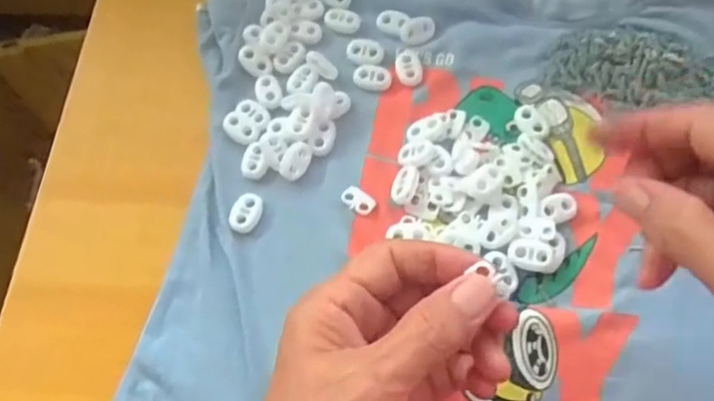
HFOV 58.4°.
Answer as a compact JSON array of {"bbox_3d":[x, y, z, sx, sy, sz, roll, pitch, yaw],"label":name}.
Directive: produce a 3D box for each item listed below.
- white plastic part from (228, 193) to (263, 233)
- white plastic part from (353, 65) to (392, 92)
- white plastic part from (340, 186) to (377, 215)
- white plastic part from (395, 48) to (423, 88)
[{"bbox_3d":[-0.060,0.007,0.344,0.015,0.004,0.023,23,71,12],"label":"white plastic part"},{"bbox_3d":[0.009,-0.073,0.376,0.022,0.004,0.015,12,69,8],"label":"white plastic part"},{"bbox_3d":[0.001,0.000,0.348,0.019,0.006,0.012,35,74,16],"label":"white plastic part"},{"bbox_3d":[0.031,-0.079,0.377,0.015,0.004,0.025,-6,67,1],"label":"white plastic part"}]

